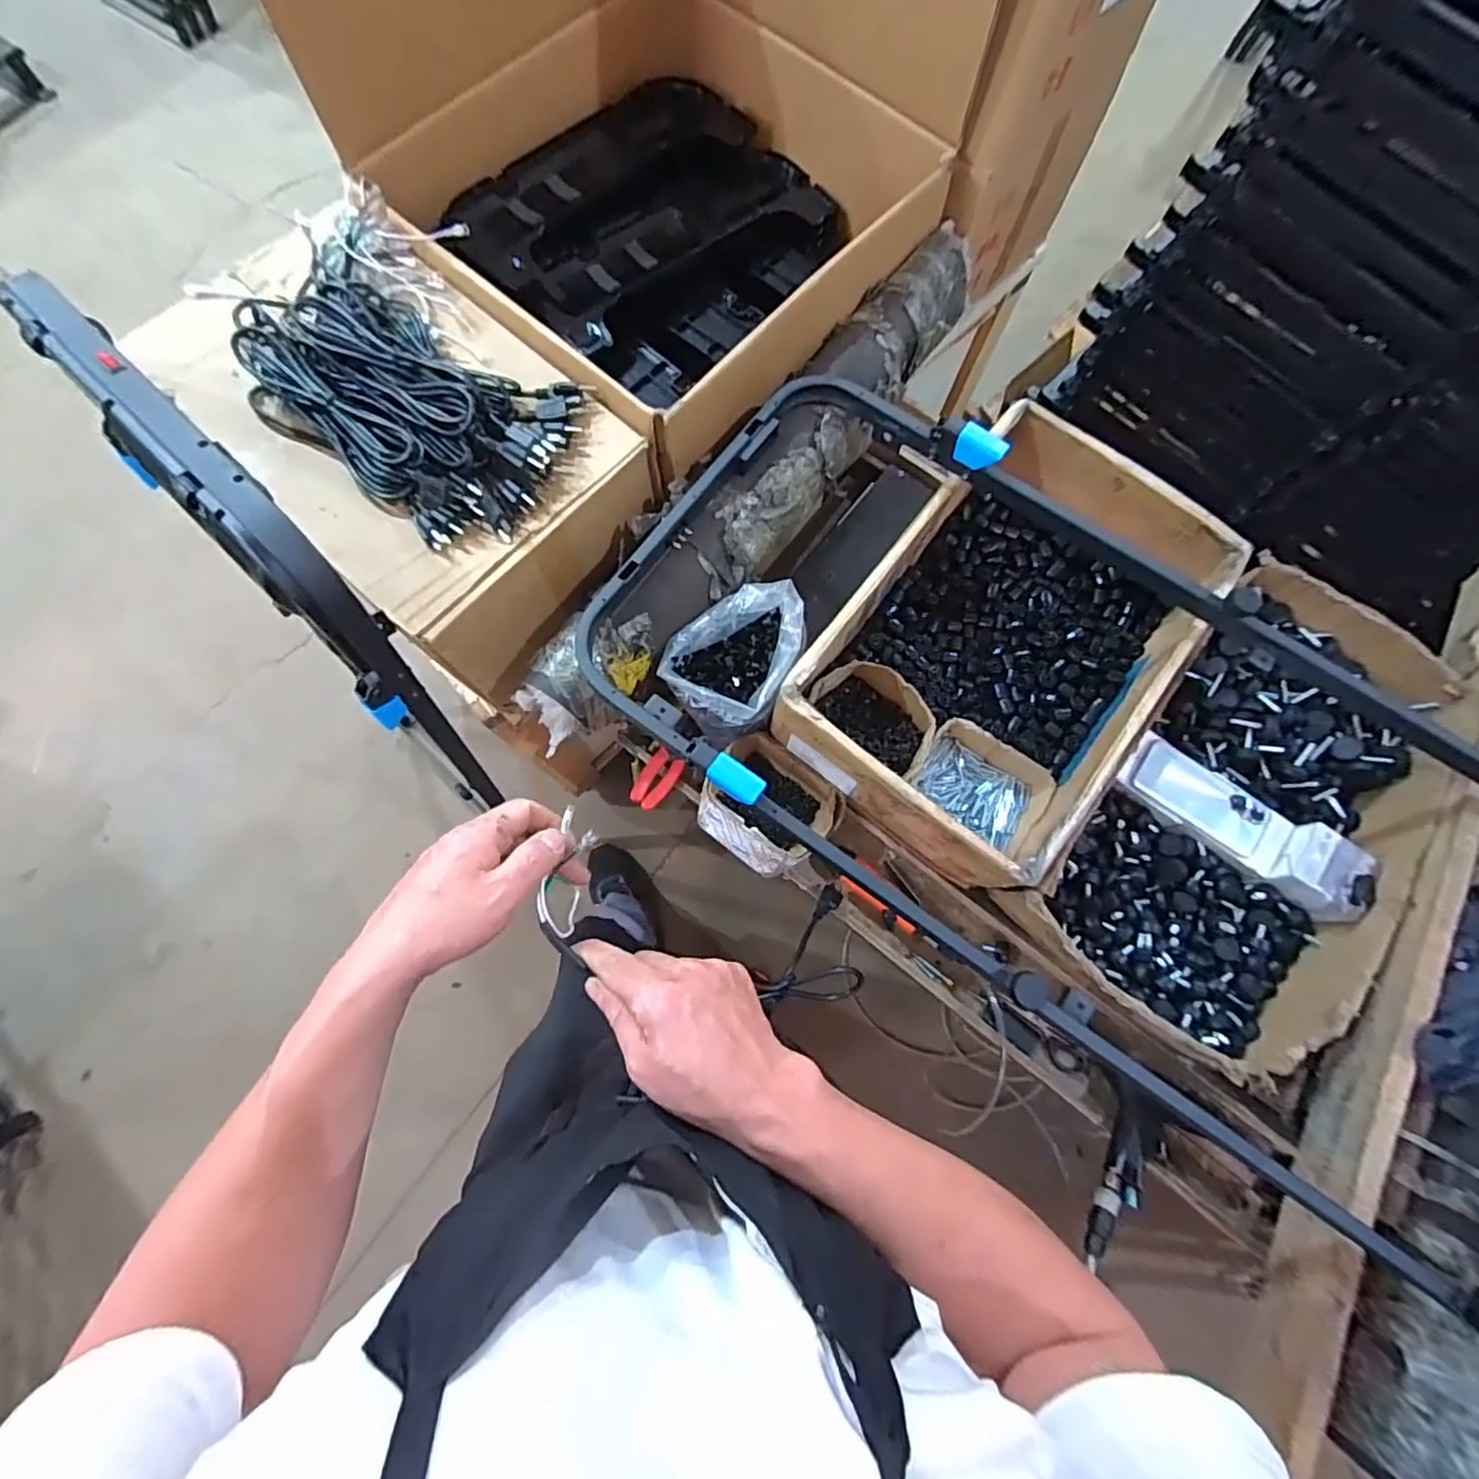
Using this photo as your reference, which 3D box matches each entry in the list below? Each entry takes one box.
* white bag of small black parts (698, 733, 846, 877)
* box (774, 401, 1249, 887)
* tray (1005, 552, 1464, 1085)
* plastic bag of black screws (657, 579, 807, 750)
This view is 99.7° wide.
[{"bbox_3d":[0.036,0.090,0.826,0.165,0.104,0.148,38,78,9],"label":"white bag of small black parts"},{"bbox_3d":[0.335,-0.123,0.803,0.357,0.161,0.541,36,77,8],"label":"box"},{"bbox_3d":[0.626,0.084,0.762,0.323,0.100,0.607,40,78,9],"label":"tray"},{"bbox_3d":[0.008,-0.096,0.780,0.189,0.110,0.133,-40,79,-10],"label":"plastic bag of black screws"}]

